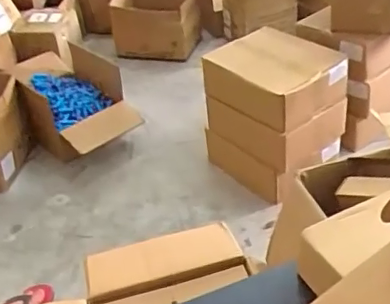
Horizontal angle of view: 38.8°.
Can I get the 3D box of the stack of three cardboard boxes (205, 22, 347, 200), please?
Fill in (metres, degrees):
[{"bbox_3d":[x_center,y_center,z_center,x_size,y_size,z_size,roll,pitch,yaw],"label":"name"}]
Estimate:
[{"bbox_3d":[0.257,-0.130,1.742,0.325,0.365,0.374,-33,43,-31],"label":"stack of three cardboard boxes"}]

